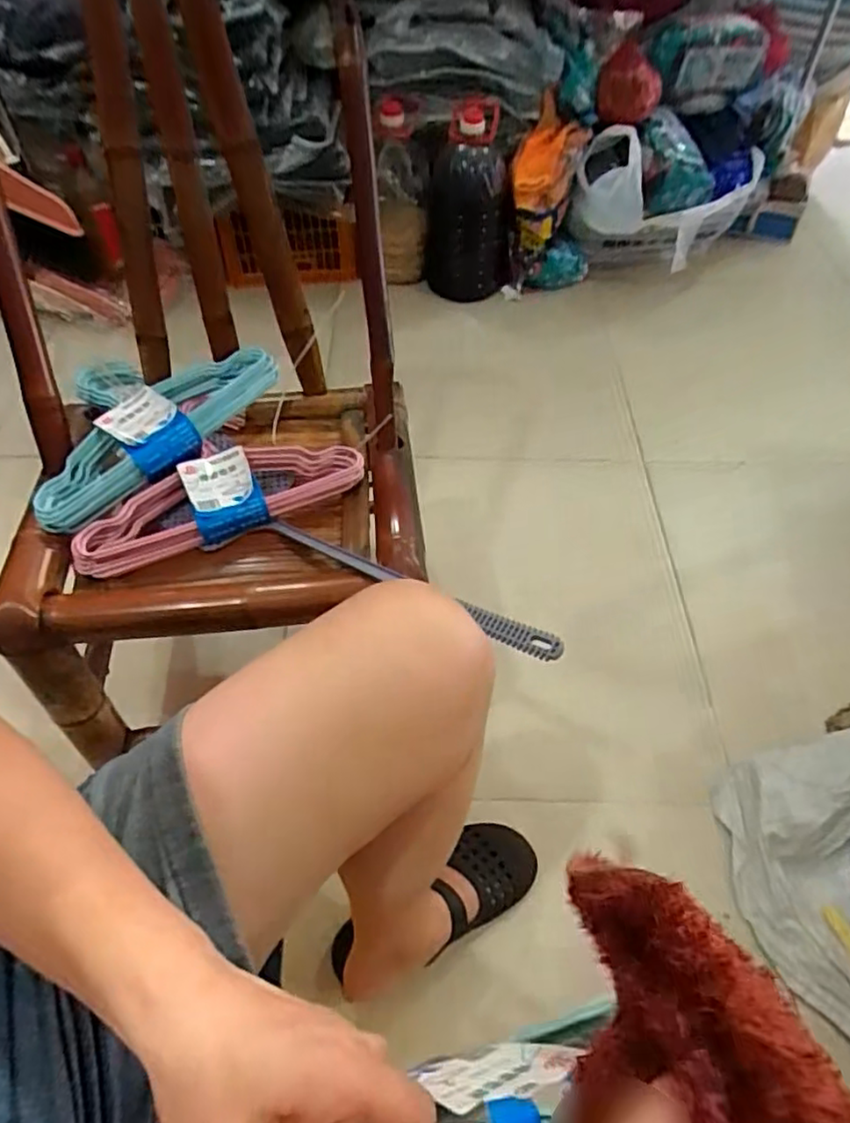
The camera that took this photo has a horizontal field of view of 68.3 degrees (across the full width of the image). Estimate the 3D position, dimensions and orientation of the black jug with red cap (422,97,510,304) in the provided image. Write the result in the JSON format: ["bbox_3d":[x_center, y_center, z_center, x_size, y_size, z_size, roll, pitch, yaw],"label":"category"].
[{"bbox_3d":[0.095,-0.770,1.368,0.188,0.335,0.199,1,54,2],"label":"black jug with red cap"}]

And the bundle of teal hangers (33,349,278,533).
[{"bbox_3d":[-0.313,-0.163,0.677,0.188,0.045,0.286,36,62,24],"label":"bundle of teal hangers"}]

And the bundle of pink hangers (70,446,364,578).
[{"bbox_3d":[-0.210,-0.066,0.640,0.288,0.039,0.091,-24,57,-15],"label":"bundle of pink hangers"}]

